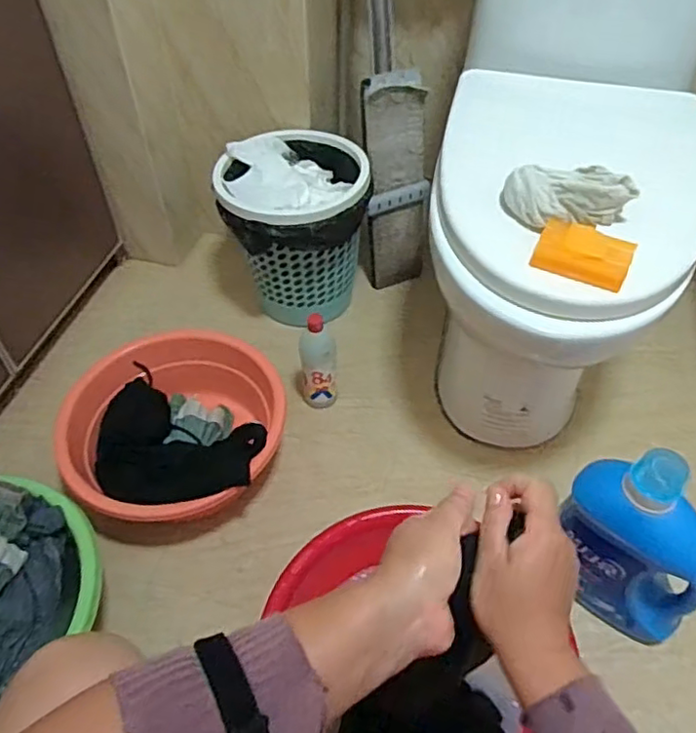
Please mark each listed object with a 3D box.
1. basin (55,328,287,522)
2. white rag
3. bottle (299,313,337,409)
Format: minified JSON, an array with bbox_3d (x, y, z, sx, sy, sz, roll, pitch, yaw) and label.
[{"bbox_3d":[-0.276,0.098,1.017,0.339,0.140,0.308,-8,50,-7],"label":"basin"},{"bbox_3d":[0.258,-0.198,0.732,0.147,0.051,0.083,17,51,14],"label":"white rag"},{"bbox_3d":[-0.053,-0.003,1.047,0.066,0.193,0.053,-2,49,-2],"label":"bottle"}]

